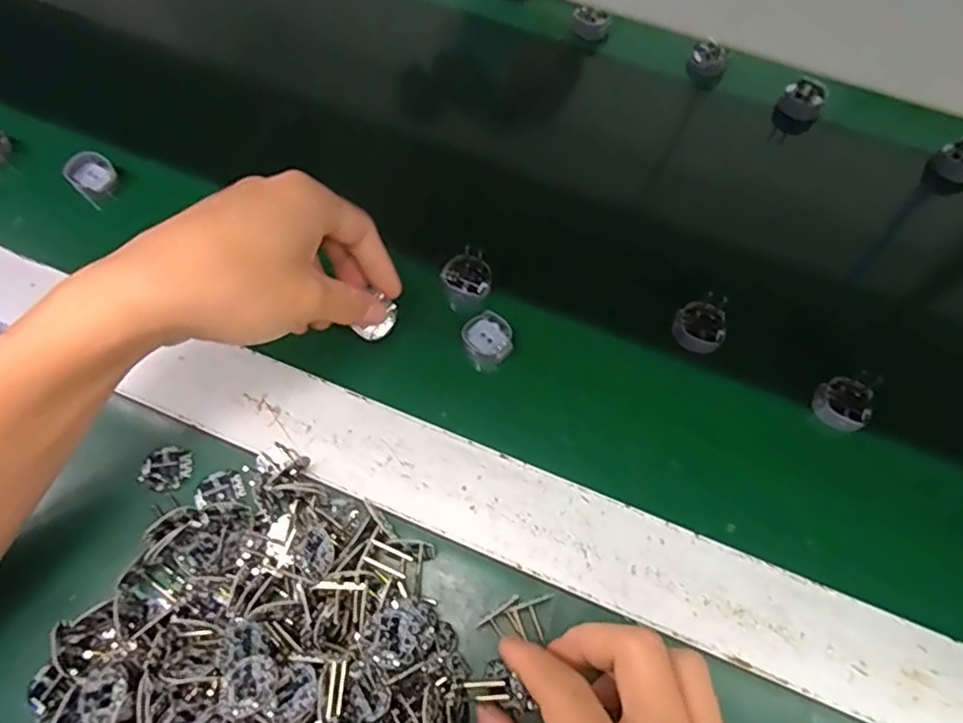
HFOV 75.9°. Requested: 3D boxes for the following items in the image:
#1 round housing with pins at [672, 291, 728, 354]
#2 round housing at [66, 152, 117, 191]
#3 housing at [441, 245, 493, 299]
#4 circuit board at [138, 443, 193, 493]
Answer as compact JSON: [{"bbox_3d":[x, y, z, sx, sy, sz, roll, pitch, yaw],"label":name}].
[{"bbox_3d":[0.126,-0.022,0.349,0.029,0.023,0.026,36,71,14],"label":"round housing with pins"},{"bbox_3d":[-0.253,-0.123,0.399,0.026,0.014,0.027,0,67,-1],"label":"round housing"},{"bbox_3d":[-0.008,-0.051,0.362,0.028,0.011,0.026,0,67,-1],"label":"housing"},{"bbox_3d":[-0.160,0.054,0.313,0.023,0.004,0.023,13,67,5],"label":"circuit board"}]

